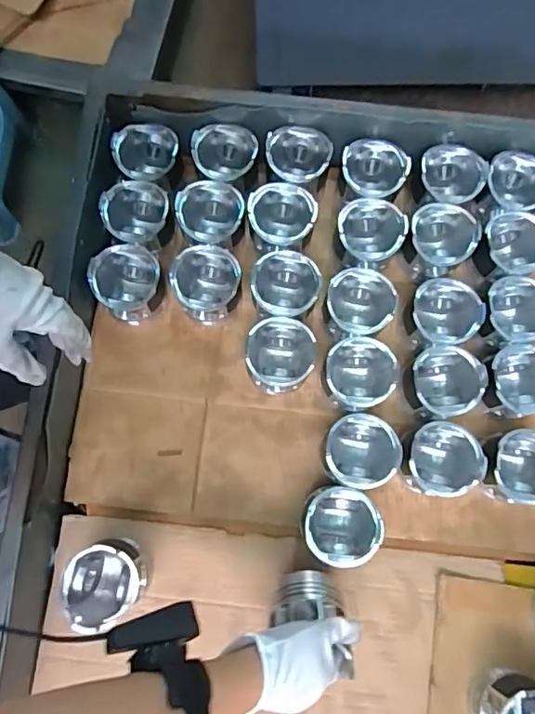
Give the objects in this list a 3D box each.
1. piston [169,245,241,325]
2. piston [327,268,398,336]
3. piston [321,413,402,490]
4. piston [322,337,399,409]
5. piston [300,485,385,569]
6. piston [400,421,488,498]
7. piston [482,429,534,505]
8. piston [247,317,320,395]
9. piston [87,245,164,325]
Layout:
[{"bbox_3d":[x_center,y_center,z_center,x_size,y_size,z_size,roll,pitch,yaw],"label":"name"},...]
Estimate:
[{"bbox_3d":[-0.075,-0.089,0.685,0.081,0.085,0.083,0,79,-2],"label":"piston"},{"bbox_3d":[0.113,-0.064,0.678,0.080,0.066,0.083,0,79,-2],"label":"piston"},{"bbox_3d":[0.106,0.114,0.645,0.086,0.088,0.080,0,79,-2],"label":"piston"},{"bbox_3d":[0.109,0.024,0.664,0.084,0.089,0.081,0,79,-2],"label":"piston"},{"bbox_3d":[0.080,0.193,0.625,0.085,0.093,0.083,10,79,1],"label":"piston"},{"bbox_3d":[0.200,0.123,0.642,0.084,0.076,0.080,0,79,-2],"label":"piston"},{"bbox_3d":[0.293,0.130,0.631,0.089,0.081,0.083,-5,79,-3],"label":"piston"},{"bbox_3d":[0.018,0.001,0.671,0.087,0.082,0.082,0,79,-2],"label":"piston"},{"bbox_3d":[-0.173,-0.090,0.675,0.079,0.093,0.083,0,79,-2],"label":"piston"}]

